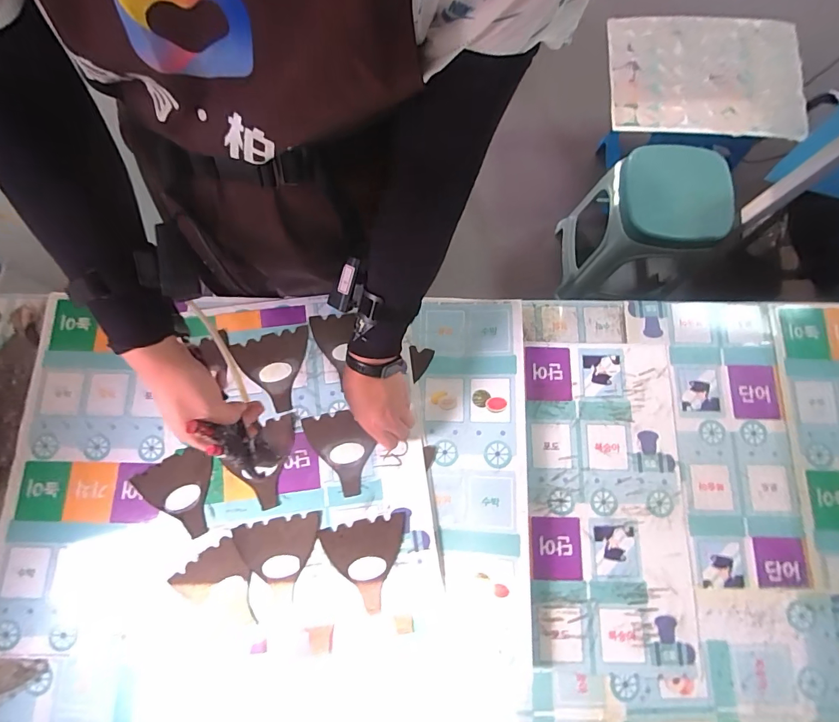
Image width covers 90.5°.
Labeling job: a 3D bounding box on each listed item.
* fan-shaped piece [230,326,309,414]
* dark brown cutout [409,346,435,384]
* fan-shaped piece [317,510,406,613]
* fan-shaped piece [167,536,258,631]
[{"bbox_3d":[-0.220,0.015,0.645,0.114,0.007,0.121,-19,79,-3],"label":"fan-shaped piece"},{"bbox_3d":[-0.001,0.006,0.659,0.038,0.005,0.055,11,79,3],"label":"dark brown cutout"},{"bbox_3d":[-0.073,0.285,0.583,0.114,0.009,0.116,-12,79,-2],"label":"fan-shaped piece"},{"bbox_3d":[-0.278,0.324,0.581,0.096,0.005,0.119,-39,81,-7],"label":"fan-shaped piece"}]

